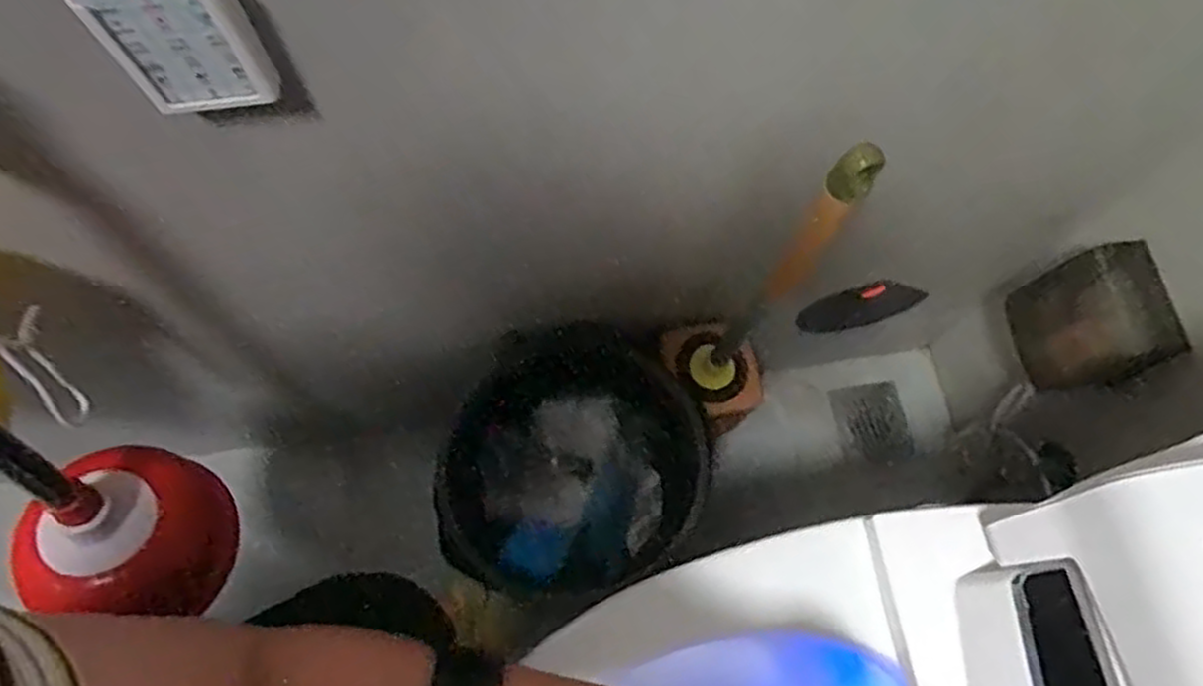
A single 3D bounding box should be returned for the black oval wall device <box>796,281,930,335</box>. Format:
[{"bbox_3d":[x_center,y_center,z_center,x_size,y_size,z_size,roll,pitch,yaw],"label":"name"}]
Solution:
[{"bbox_3d":[0.296,-0.039,0.888,0.135,0.111,0.014,-7,71,-4],"label":"black oval wall device"}]

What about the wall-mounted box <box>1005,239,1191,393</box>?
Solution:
[{"bbox_3d":[0.448,-0.015,0.717,0.071,0.131,0.116,-8,71,-5],"label":"wall-mounted box"}]

